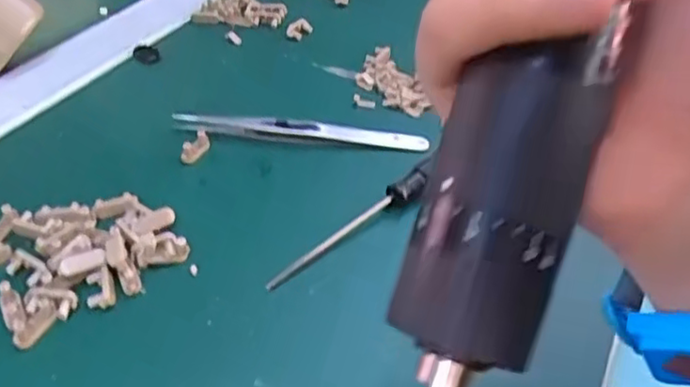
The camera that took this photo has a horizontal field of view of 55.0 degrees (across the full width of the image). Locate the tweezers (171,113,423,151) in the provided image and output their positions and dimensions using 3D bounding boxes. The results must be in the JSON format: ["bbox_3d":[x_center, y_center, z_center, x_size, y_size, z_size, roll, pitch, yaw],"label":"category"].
[{"bbox_3d":[-0.023,-0.032,0.340,0.128,0.010,0.012,4,40,1],"label":"tweezers"}]

